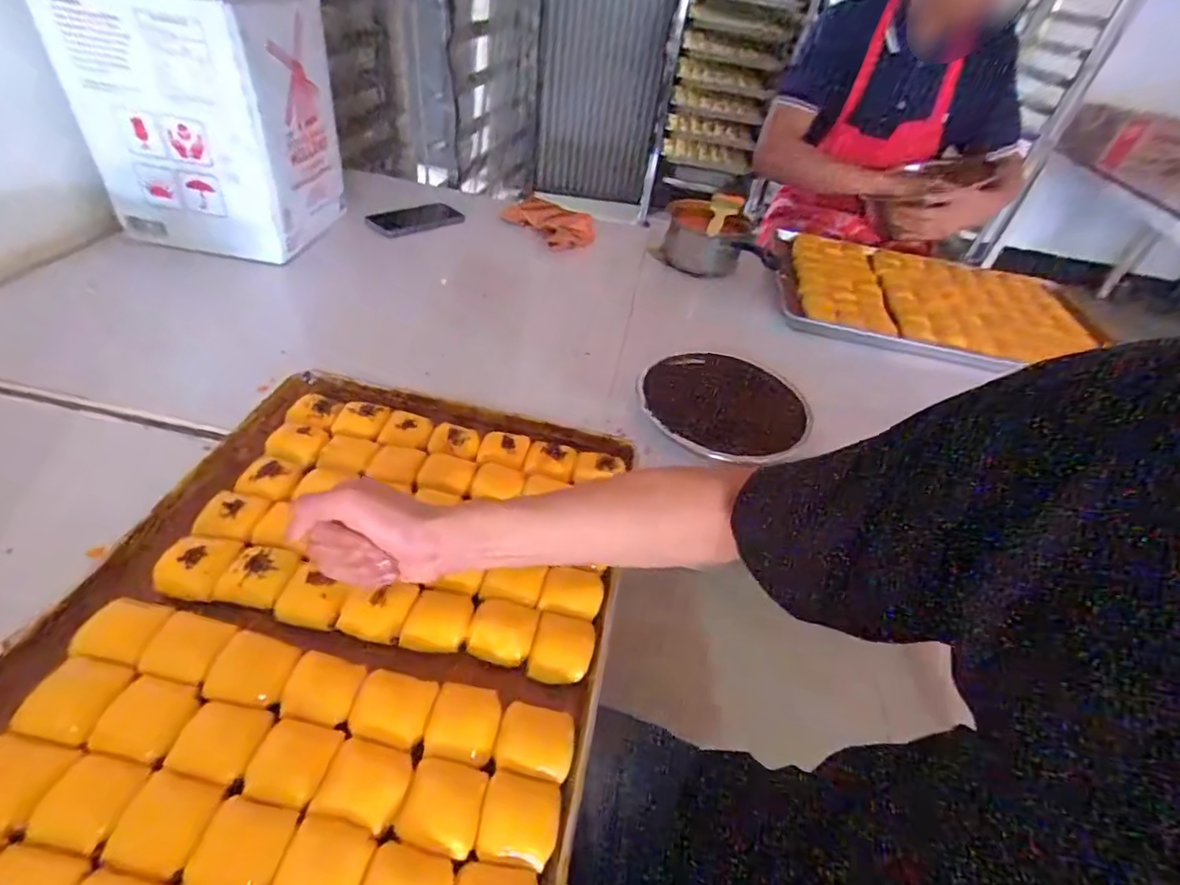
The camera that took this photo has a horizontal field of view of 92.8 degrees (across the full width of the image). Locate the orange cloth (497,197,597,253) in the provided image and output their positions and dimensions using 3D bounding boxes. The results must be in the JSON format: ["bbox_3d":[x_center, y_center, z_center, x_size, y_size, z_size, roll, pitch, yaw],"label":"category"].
[{"bbox_3d":[-0.075,-0.423,1.078,0.174,0.053,0.128,32,48,25],"label":"orange cloth"}]

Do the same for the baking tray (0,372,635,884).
[{"bbox_3d":[-0.194,0.160,0.417,0.395,0.041,0.583,10,43,4],"label":"baking tray"}]

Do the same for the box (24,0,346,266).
[{"bbox_3d":[-0.532,-0.507,0.780,0.268,0.409,0.249,7,42,-4],"label":"box"}]

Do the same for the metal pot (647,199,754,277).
[{"bbox_3d":[0.208,-0.373,1.045,0.165,0.107,0.152,6,42,-5],"label":"metal pot"}]

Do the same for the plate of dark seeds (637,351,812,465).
[{"bbox_3d":[0.161,-0.049,0.695,0.203,0.029,0.202,6,42,-5],"label":"plate of dark seeds"}]

